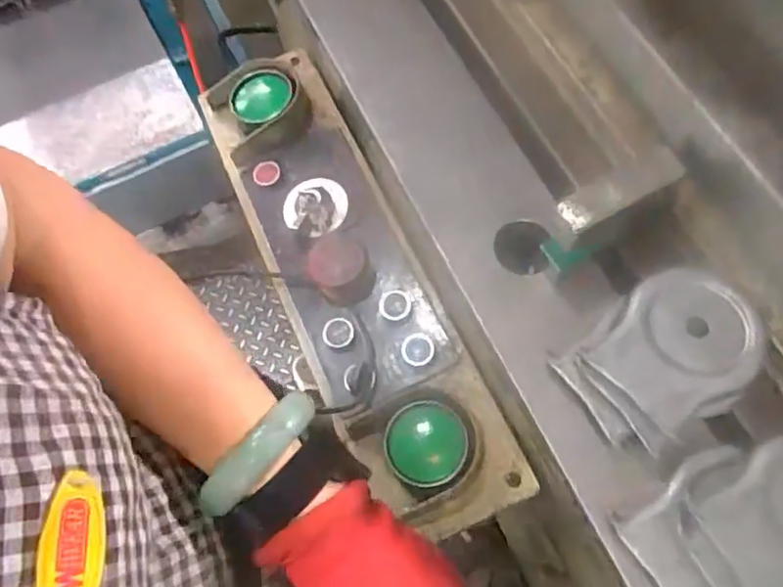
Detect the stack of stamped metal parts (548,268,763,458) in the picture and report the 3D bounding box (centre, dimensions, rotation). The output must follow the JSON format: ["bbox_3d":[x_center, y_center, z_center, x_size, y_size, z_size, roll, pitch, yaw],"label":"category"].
[{"bbox_3d":[0.209,0.046,0.468,0.142,0.050,0.112,-33,69,-11],"label":"stack of stamped metal parts"}]

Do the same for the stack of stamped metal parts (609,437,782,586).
[{"bbox_3d":[0.249,0.163,0.422,0.155,0.057,0.117,-23,67,-7],"label":"stack of stamped metal parts"}]

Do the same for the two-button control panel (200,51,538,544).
[{"bbox_3d":[-0.053,-0.033,0.649,0.148,0.080,0.566,-25,67,-8],"label":"two-button control panel"}]

